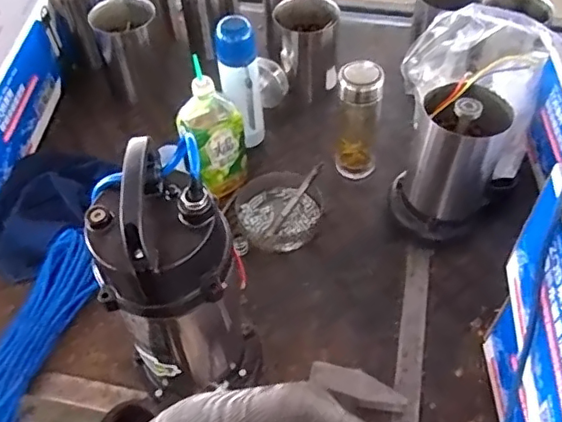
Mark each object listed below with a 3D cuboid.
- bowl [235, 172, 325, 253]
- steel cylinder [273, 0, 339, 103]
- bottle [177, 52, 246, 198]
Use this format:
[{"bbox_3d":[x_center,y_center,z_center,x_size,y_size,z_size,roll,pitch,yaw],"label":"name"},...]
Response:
[{"bbox_3d":[-0.004,-0.002,0.905,0.137,0.037,0.136,-1,51,1],"label":"bowl"},{"bbox_3d":[0.050,-0.311,1.075,0.120,0.146,0.128,-1,51,1],"label":"steel cylinder"},{"bbox_3d":[-0.115,-0.118,0.888,0.097,0.213,0.071,-38,59,-25],"label":"bottle"}]

